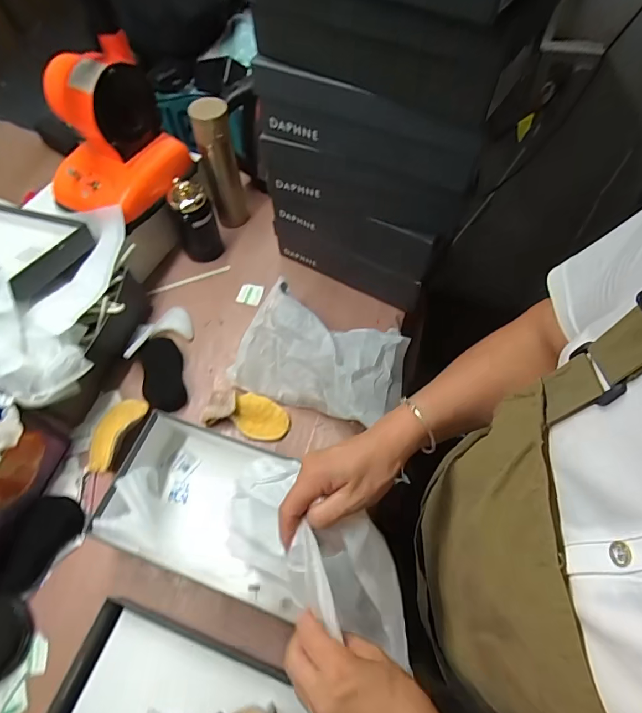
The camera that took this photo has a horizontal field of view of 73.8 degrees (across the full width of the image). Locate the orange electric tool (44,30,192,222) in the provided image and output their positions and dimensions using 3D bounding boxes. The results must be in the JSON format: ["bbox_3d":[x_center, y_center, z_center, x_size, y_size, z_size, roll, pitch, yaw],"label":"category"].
[{"bbox_3d":[-0.358,-0.366,0.704,0.146,0.200,0.197,27,64,15],"label":"orange electric tool"}]

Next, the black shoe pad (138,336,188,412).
[{"bbox_3d":[-0.262,0.029,0.710,0.065,0.008,0.125,-4,72,-30],"label":"black shoe pad"}]

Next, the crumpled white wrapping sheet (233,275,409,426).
[{"bbox_3d":[0.002,0.009,0.689,0.267,0.097,0.164,24,64,14],"label":"crumpled white wrapping sheet"}]

